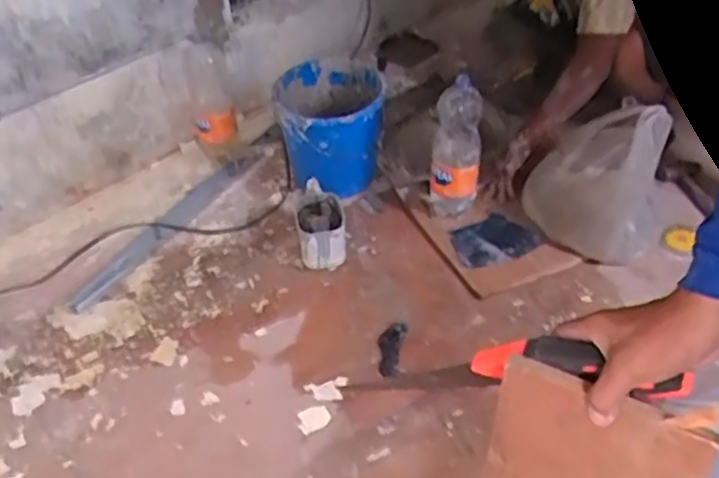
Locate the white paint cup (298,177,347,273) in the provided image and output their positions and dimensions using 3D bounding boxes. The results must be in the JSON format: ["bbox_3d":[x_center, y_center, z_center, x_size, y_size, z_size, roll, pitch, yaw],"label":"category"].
[{"bbox_3d":[-0.086,-0.021,1.623,0.104,0.129,0.172,-6,43,-2],"label":"white paint cup"}]

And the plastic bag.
[{"bbox_3d":[0.505,-0.148,1.550,0.279,0.328,0.251,12,45,17],"label":"plastic bag"}]

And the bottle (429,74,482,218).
[{"bbox_3d":[0.216,-0.193,1.602,0.106,0.336,0.116,4,43,9],"label":"bottle"}]

